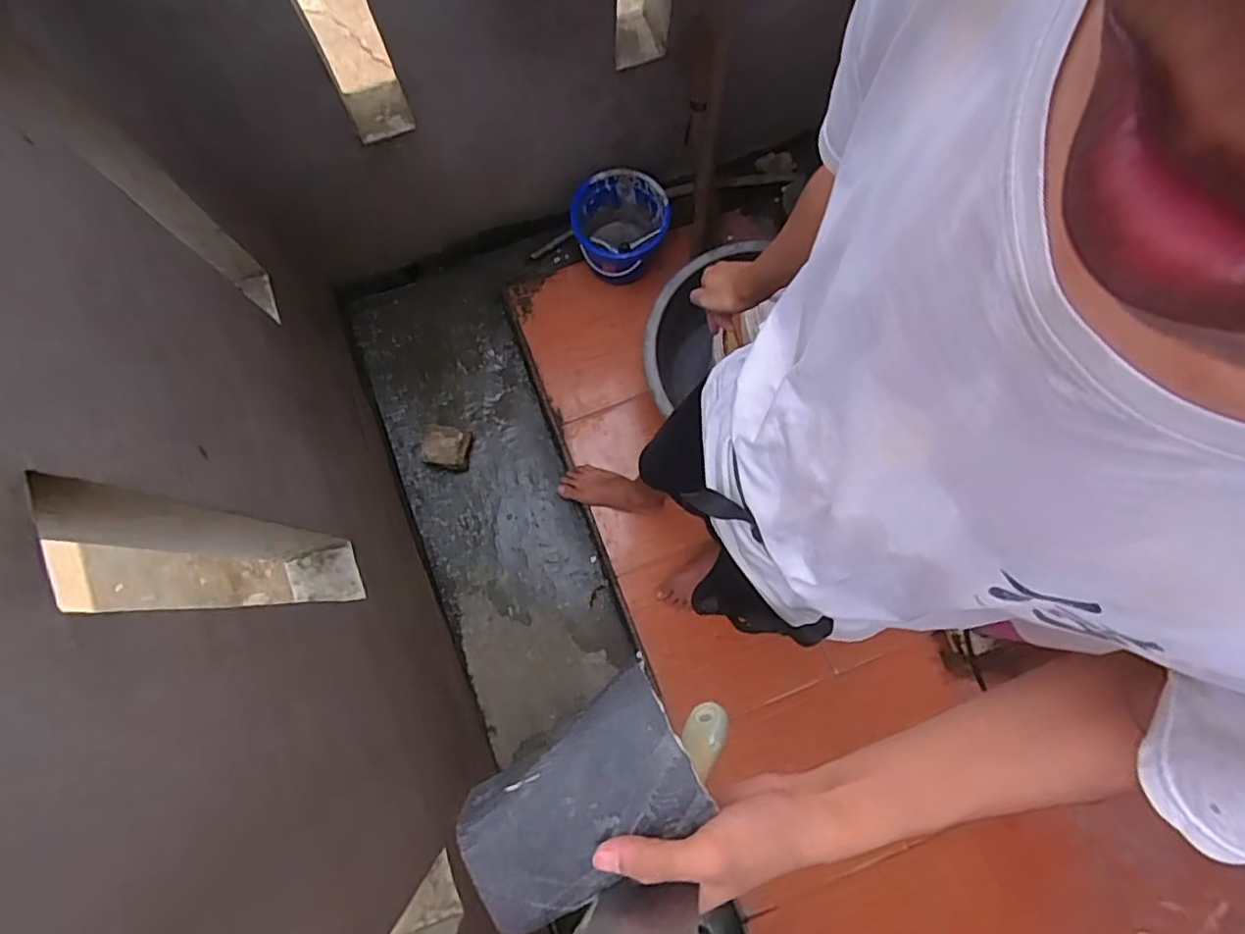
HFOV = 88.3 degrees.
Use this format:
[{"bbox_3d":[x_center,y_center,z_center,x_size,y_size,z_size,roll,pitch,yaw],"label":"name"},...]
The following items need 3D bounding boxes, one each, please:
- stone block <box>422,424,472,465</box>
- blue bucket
[{"bbox_3d":[-0.426,-0.048,1.558,0.103,0.084,0.098,7,78,-2],"label":"stone block"},{"bbox_3d":[0.000,-0.578,1.577,0.211,0.222,0.206,1,78,-3],"label":"blue bucket"}]

